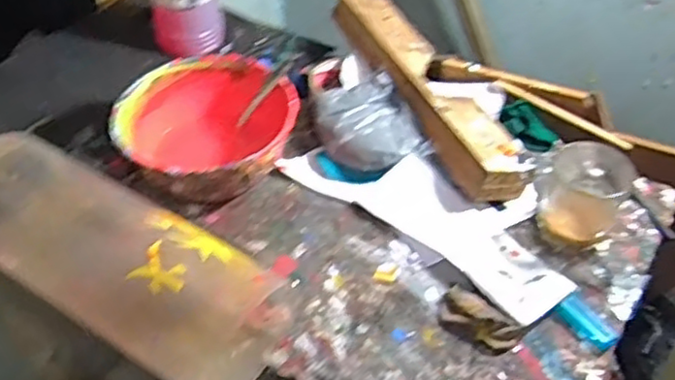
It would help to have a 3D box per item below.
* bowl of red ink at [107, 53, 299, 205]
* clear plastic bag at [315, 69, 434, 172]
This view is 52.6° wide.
[{"bbox_3d":[-0.129,-0.055,0.704,0.171,0.086,0.171,-1,47,1],"label":"bowl of red ink"},{"bbox_3d":[0.031,-0.065,0.740,0.094,0.049,0.127,-16,49,-13],"label":"clear plastic bag"}]

